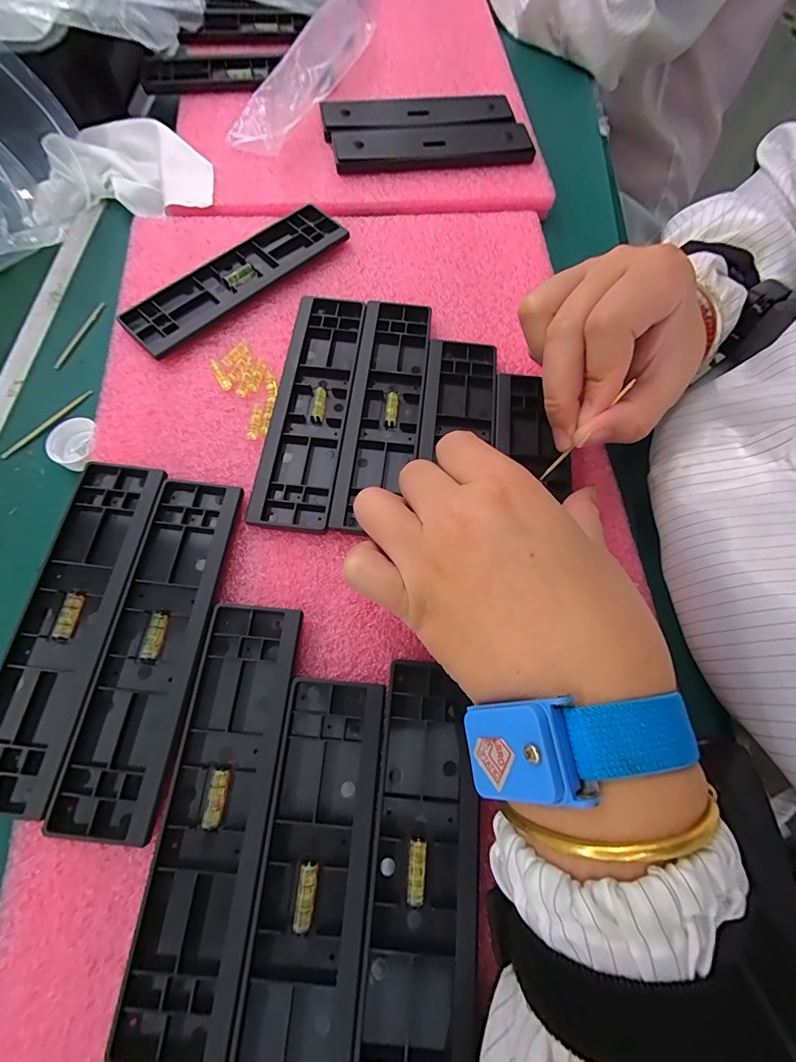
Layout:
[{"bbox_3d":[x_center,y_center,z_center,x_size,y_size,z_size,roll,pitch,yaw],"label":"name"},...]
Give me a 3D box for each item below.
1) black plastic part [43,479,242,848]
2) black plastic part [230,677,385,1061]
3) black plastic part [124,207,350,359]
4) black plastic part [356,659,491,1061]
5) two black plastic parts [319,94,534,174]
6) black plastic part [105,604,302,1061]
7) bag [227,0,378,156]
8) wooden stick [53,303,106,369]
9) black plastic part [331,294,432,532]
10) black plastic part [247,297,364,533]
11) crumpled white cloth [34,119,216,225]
[{"bbox_3d":[-0.114,0.049,0.199,0.046,0.008,0.159,7,69,2],"label":"black plastic part"},{"bbox_3d":[-0.032,0.144,0.165,0.043,0.008,0.160,5,69,1],"label":"black plastic part"},{"bbox_3d":[-0.106,-0.170,0.281,0.156,0.009,0.044,-43,75,-15],"label":"black plastic part"},{"bbox_3d":[0.012,0.136,0.166,0.043,0.006,0.157,5,69,1],"label":"black plastic part"},{"bbox_3d":[0.022,-0.324,0.340,0.157,0.013,0.083,-8,69,-4],"label":"two black plastic parts"},{"bbox_3d":[-0.074,0.112,0.176,0.044,0.007,0.158,5,69,1],"label":"black plastic part"},{"bbox_3d":[-0.068,-0.410,0.362,0.046,0.026,0.247,20,70,6],"label":"bag"},{"bbox_3d":[-0.217,-0.135,0.287,0.005,0.004,0.061,14,69,4],"label":"wooden stick"},{"bbox_3d":[-0.008,-0.073,0.248,0.042,0.008,0.156,7,69,1],"label":"black plastic part"},{"bbox_3d":[-0.050,-0.075,0.247,0.041,0.008,0.157,6,69,1],"label":"black plastic part"},{"bbox_3d":[-0.215,-0.282,0.326,0.138,0.028,0.083,-7,69,-4],"label":"crumpled white cloth"}]

